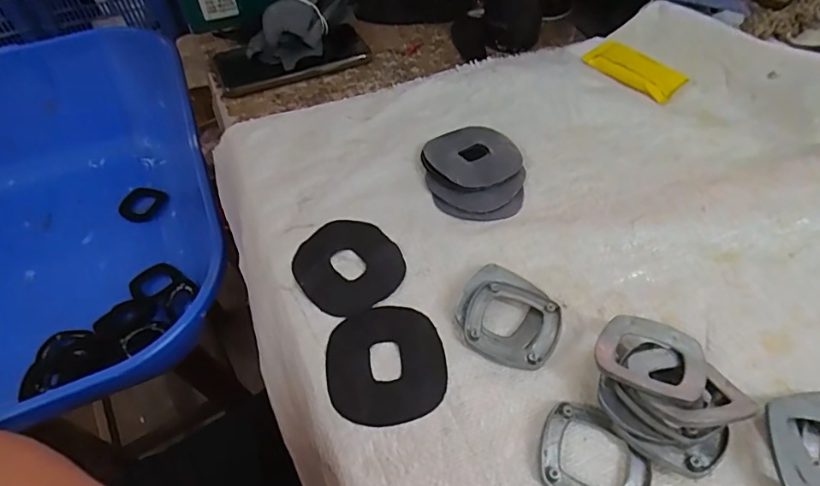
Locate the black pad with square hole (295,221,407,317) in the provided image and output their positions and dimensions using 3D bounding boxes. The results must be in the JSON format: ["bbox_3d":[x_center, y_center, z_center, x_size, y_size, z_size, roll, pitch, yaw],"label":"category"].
[{"bbox_3d":[-0.047,0.016,0.378,0.077,0.004,0.080,-33,61,-24],"label":"black pad with square hole"}]

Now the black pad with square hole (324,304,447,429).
[{"bbox_3d":[-0.016,0.079,0.330,0.076,0.005,0.081,-10,52,-5],"label":"black pad with square hole"}]

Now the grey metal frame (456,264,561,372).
[{"bbox_3d":[0.069,0.050,0.346,0.068,0.012,0.066,25,57,21],"label":"grey metal frame"}]

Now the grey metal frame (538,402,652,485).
[{"bbox_3d":[0.107,0.124,0.288,0.061,0.009,0.057,19,55,17],"label":"grey metal frame"}]

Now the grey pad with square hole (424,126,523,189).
[{"bbox_3d":[0.057,-0.078,0.444,0.078,0.012,0.075,-25,55,-16],"label":"grey pad with square hole"}]

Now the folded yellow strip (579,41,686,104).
[{"bbox_3d":[0.232,-0.184,0.520,0.038,0.017,0.100,-35,58,-22],"label":"folded yellow strip"}]

